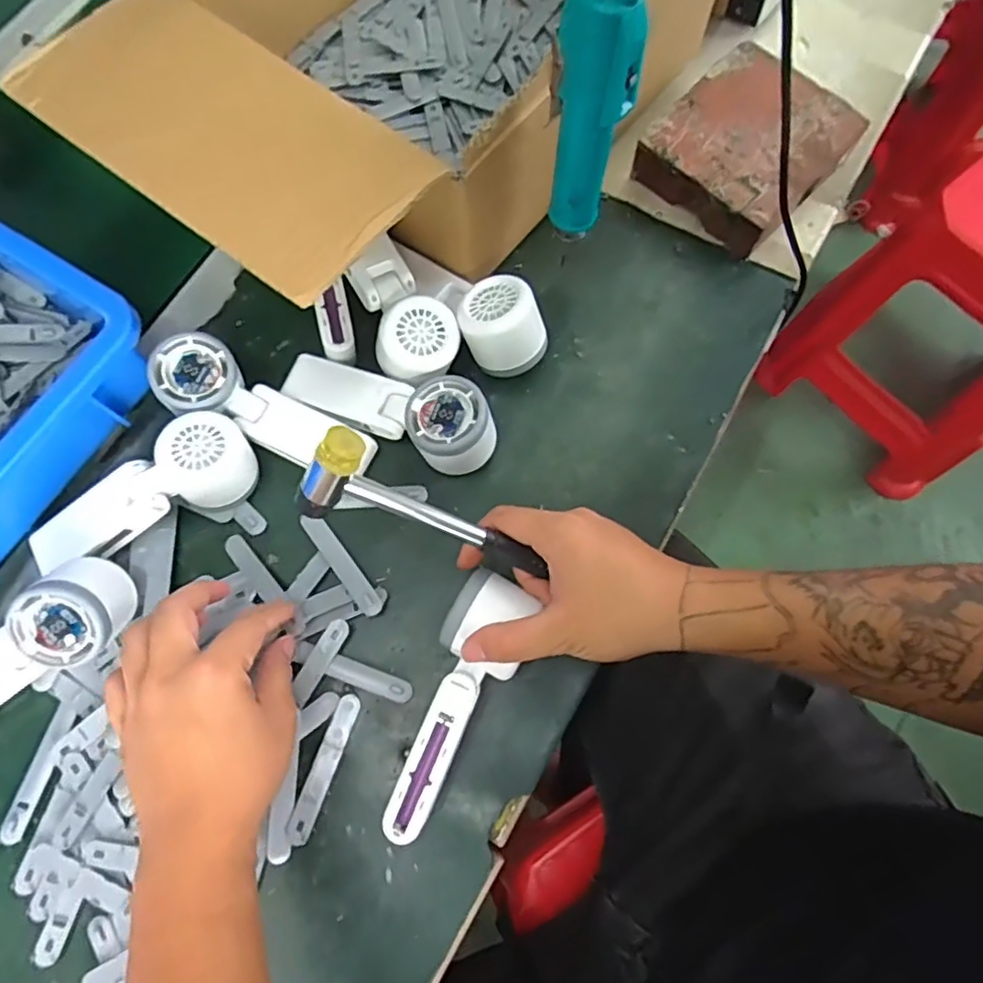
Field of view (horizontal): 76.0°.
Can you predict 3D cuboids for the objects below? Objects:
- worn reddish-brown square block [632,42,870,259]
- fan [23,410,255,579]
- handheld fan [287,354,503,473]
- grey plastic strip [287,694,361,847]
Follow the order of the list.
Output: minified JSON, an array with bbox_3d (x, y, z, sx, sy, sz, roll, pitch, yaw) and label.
[{"bbox_3d":[0.215,-0.290,0.533,0.133,0.046,0.145,43,80,12],"label":"worn reddish-brown square block"},{"bbox_3d":[-0.250,0.003,0.453,0.163,0.054,0.056,-27,75,-6],"label":"fan"},{"bbox_3d":[-0.076,-0.066,0.468,0.163,0.052,0.056,23,76,8],"label":"handheld fan"},{"bbox_3d":[-0.113,0.186,0.426,0.015,0.008,0.096,19,76,7],"label":"grey plastic strip"}]

